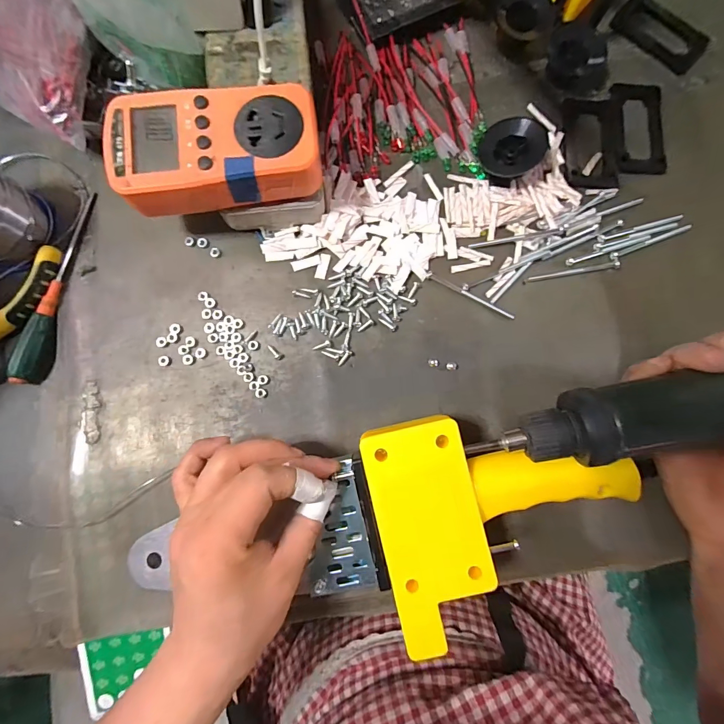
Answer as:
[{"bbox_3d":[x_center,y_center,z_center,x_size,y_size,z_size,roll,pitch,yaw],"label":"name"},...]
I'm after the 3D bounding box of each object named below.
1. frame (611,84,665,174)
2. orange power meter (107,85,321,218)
[{"bbox_3d":[0.231,-0.195,0.310,0.046,0.008,0.085,1,83,-2],"label":"frame"},{"bbox_3d":[-0.092,-0.136,0.238,0.125,0.027,0.068,-11,83,-3],"label":"orange power meter"}]

